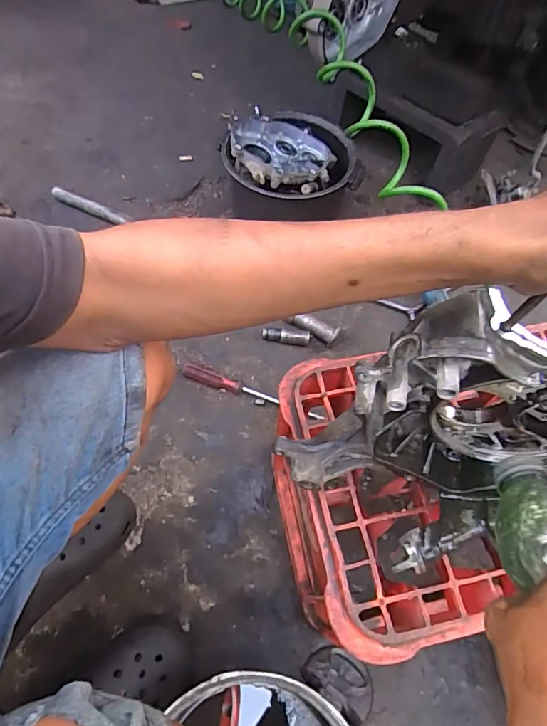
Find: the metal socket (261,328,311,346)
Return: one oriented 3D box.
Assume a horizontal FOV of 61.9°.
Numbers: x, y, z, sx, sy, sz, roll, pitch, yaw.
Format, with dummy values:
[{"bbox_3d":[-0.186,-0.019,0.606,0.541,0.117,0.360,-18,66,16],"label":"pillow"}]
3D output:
[{"bbox_3d":[0.021,-0.045,0.771,0.079,0.018,0.027,9,61,1],"label":"metal socket"}]

